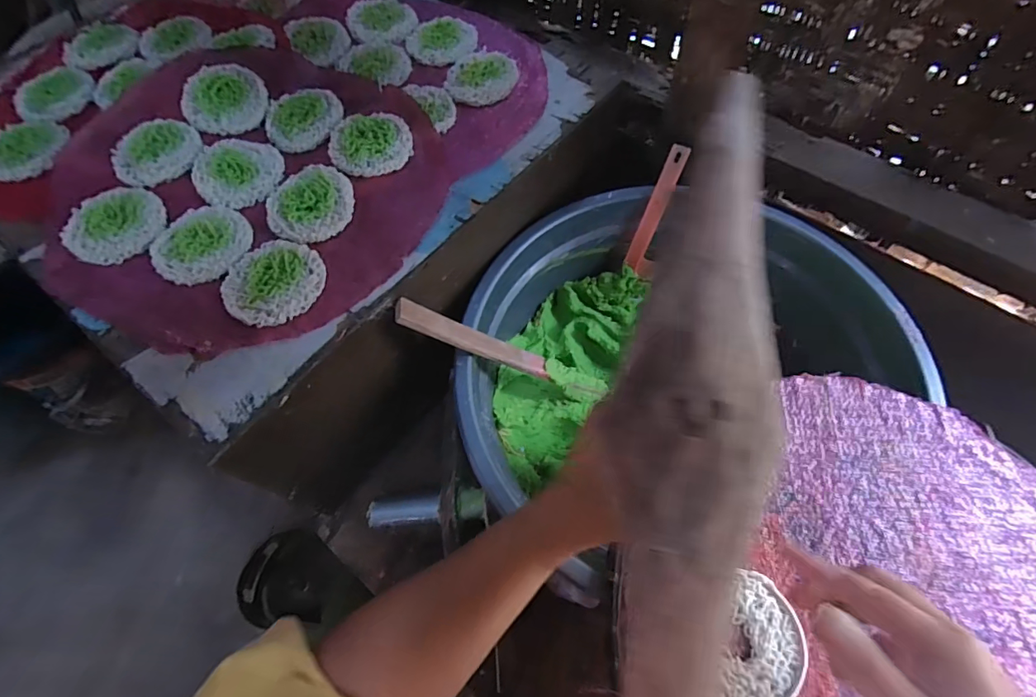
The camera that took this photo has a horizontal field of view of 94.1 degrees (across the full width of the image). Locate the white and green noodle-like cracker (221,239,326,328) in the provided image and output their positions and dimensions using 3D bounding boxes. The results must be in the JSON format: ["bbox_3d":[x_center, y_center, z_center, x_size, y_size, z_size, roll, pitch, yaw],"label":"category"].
[{"bbox_3d":[-0.199,-0.057,0.393,0.077,0.010,0.079,-1,62,1],"label":"white and green noodle-like cracker"}]

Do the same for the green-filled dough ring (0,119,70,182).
[{"bbox_3d":[-0.483,-0.198,0.472,0.074,0.012,0.093,-29,65,-13],"label":"green-filled dough ring"}]

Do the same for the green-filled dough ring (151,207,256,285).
[{"bbox_3d":[-0.272,-0.090,0.414,0.077,0.008,0.081,-1,62,1],"label":"green-filled dough ring"}]

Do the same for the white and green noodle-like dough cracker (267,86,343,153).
[{"bbox_3d":[-0.213,-0.232,0.479,0.073,0.008,0.081,-27,65,-12],"label":"white and green noodle-like dough cracker"}]

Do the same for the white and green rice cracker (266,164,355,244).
[{"bbox_3d":[-0.185,-0.131,0.430,0.073,0.012,0.081,-18,63,-8],"label":"white and green rice cracker"}]

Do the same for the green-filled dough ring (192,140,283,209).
[{"bbox_3d":[-0.262,-0.167,0.453,0.074,0.011,0.081,-13,63,-5],"label":"green-filled dough ring"}]

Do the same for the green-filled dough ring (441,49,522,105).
[{"bbox_3d":[-0.038,-0.289,0.513,0.074,0.013,0.074,-1,62,1],"label":"green-filled dough ring"}]

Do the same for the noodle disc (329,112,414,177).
[{"bbox_3d":[-0.139,-0.195,0.459,0.074,0.012,0.076,-1,62,1],"label":"noodle disc"}]

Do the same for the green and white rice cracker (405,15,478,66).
[{"bbox_3d":[-0.086,-0.350,0.547,0.077,0.013,0.068,2,62,3],"label":"green and white rice cracker"}]

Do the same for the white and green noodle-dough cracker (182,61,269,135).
[{"bbox_3d":[-0.293,-0.251,0.484,0.075,0.006,0.081,-13,80,-15],"label":"white and green noodle-dough cracker"}]

